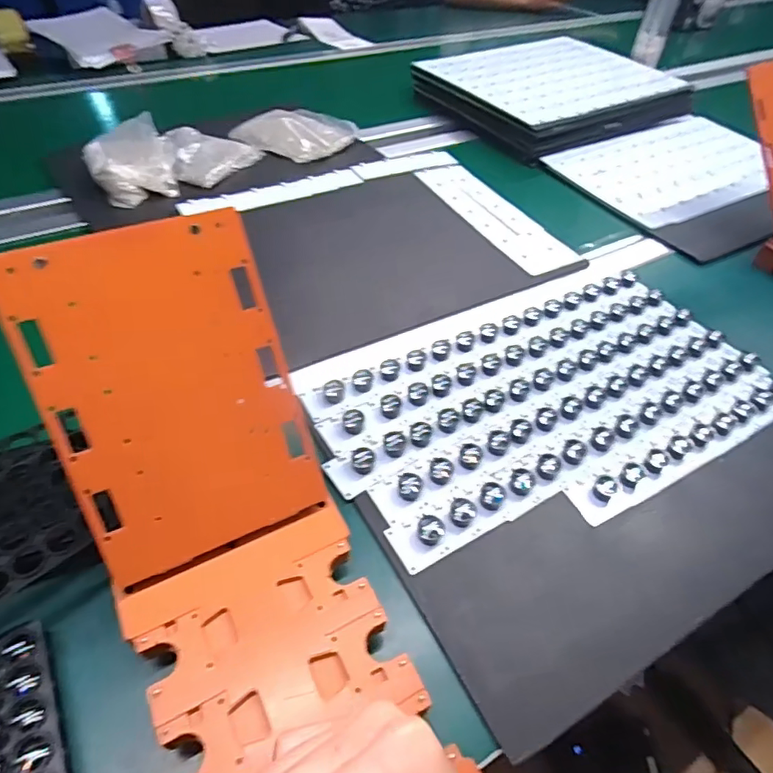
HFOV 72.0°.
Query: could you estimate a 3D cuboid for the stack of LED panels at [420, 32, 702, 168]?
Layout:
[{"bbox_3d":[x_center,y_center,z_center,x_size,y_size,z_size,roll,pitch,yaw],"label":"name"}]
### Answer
[{"bbox_3d":[0.337,-0.630,1.113,0.502,0.063,0.386,-27,55,-25],"label":"stack of LED panels"}]

